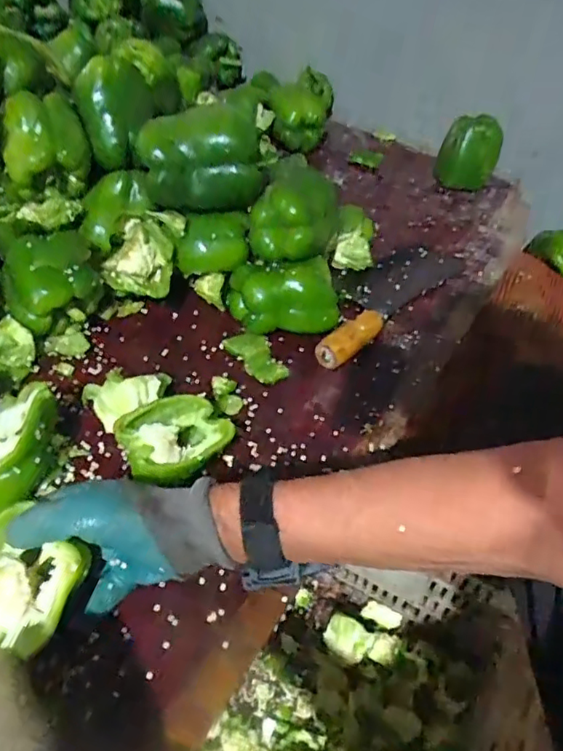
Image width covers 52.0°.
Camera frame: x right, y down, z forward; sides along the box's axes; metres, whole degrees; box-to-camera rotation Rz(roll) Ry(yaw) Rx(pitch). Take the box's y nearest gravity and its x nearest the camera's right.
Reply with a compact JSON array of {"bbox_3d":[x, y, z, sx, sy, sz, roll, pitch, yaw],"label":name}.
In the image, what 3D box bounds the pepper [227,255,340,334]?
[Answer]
[{"bbox_3d":[0.003,-0.081,0.591,0.113,0.063,0.059,4,48,-1],"label":"pepper"}]

